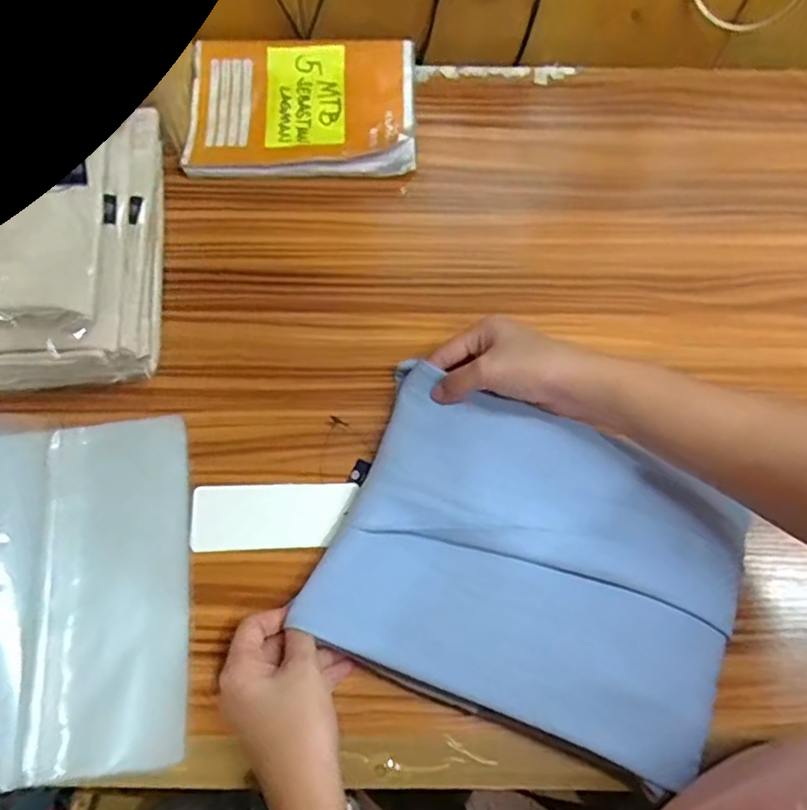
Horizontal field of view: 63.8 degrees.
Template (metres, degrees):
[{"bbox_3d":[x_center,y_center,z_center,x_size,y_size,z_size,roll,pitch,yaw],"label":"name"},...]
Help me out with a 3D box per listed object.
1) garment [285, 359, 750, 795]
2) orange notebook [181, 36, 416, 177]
[{"bbox_3d":[0.085,0.103,0.429,0.254,0.027,0.195,22,70,7],"label":"garment"},{"bbox_3d":[-0.091,-0.270,0.588,0.197,0.022,0.146,-1,69,-1],"label":"orange notebook"}]

